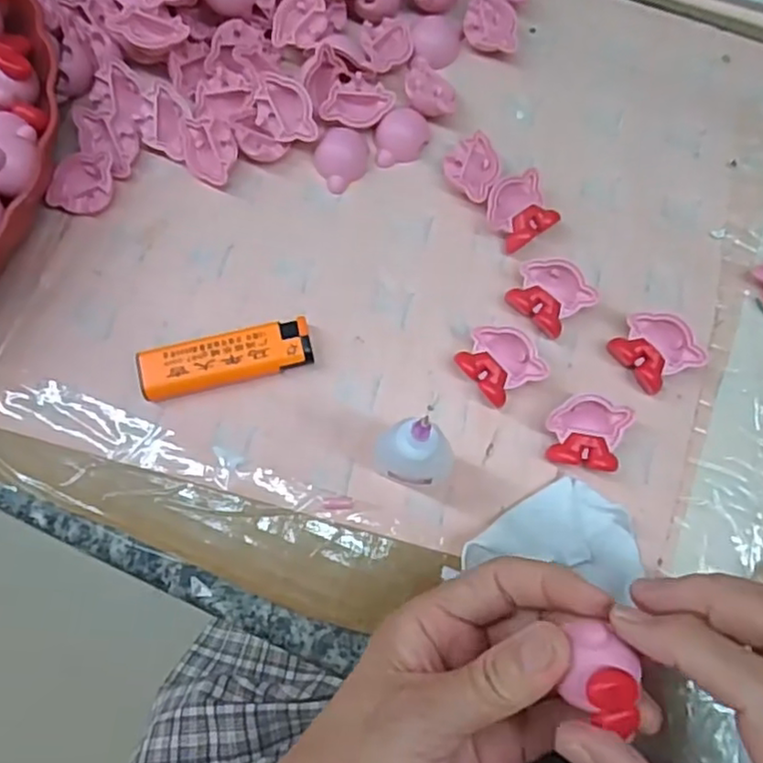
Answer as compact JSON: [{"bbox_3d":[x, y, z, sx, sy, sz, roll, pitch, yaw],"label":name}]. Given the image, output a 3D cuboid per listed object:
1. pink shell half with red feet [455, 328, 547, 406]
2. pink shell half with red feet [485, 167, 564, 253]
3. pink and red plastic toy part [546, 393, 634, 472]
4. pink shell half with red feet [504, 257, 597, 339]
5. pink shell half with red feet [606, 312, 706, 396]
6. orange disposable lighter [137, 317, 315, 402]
[{"bbox_3d":[0.054,-0.008,0.315,0.031,0.017,0.035,-33,77,-8],"label":"pink shell half with red feet"},{"bbox_3d":[0.069,-0.085,0.339,0.033,0.015,0.032,-35,78,-9],"label":"pink shell half with red feet"},{"bbox_3d":[0.092,0.024,0.306,0.034,0.017,0.032,18,76,5],"label":"pink and red plastic toy part"},{"bbox_3d":[0.081,-0.041,0.327,0.036,0.017,0.030,37,78,9],"label":"pink shell half with red feet"},{"bbox_3d":[0.127,-0.014,0.318,0.032,0.016,0.035,-32,77,-8],"label":"pink shell half with red feet"},{"bbox_3d":[-0.073,-0.010,0.318,0.080,0.012,0.023,-14,75,-4],"label":"orange disposable lighter"}]

